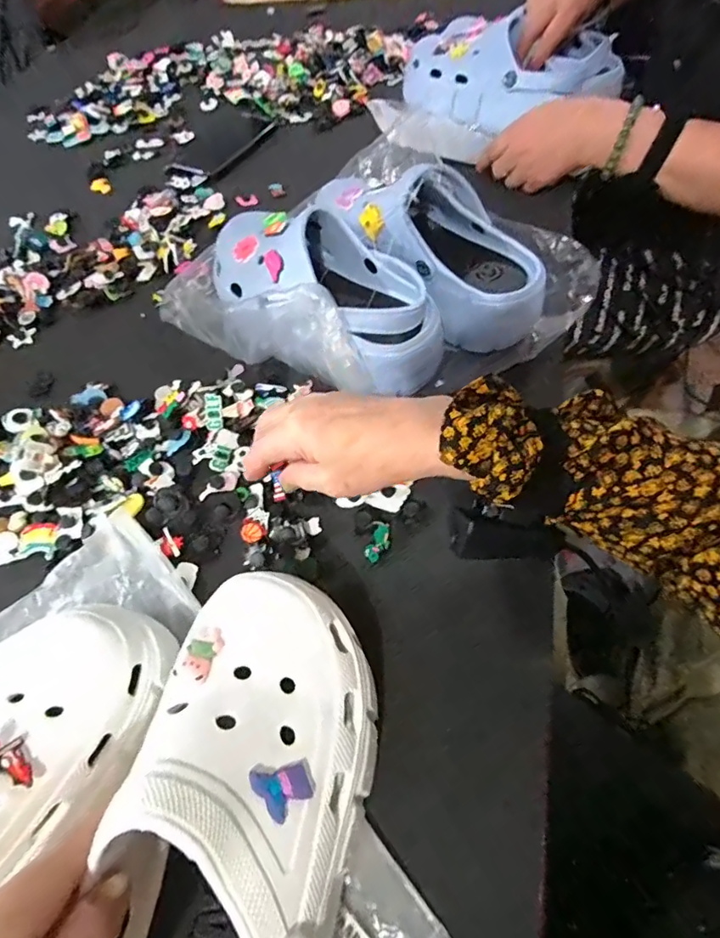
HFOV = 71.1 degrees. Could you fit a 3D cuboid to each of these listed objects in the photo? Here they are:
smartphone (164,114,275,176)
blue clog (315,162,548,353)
[{"bbox_3d":[-0.199,-0.466,0.723,0.078,0.012,0.174,23,62,17],"label":"smartphone"},{"bbox_3d":[0.063,-0.212,0.477,0.099,0.116,0.232,-40,64,-19],"label":"blue clog"}]

